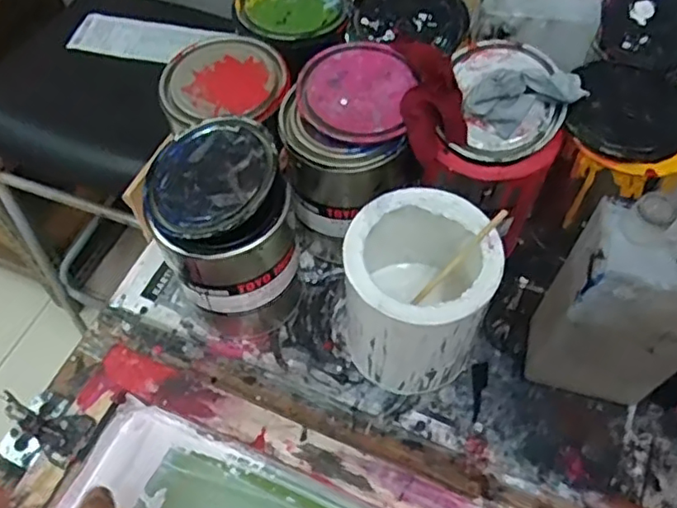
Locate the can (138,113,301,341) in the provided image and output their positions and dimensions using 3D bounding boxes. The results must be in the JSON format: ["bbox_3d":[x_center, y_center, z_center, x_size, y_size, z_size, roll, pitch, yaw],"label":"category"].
[{"bbox_3d":[-0.089,-0.021,0.494,0.108,0.129,0.120,-30,62,-16],"label":"can"}]

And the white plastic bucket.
[{"bbox_3d":[0.061,0.032,0.500,0.109,0.149,0.110,-1,58,1],"label":"white plastic bucket"}]

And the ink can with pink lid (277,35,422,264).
[{"bbox_3d":[0.008,-0.083,0.552,0.104,0.157,0.117,-6,58,-2],"label":"ink can with pink lid"}]

